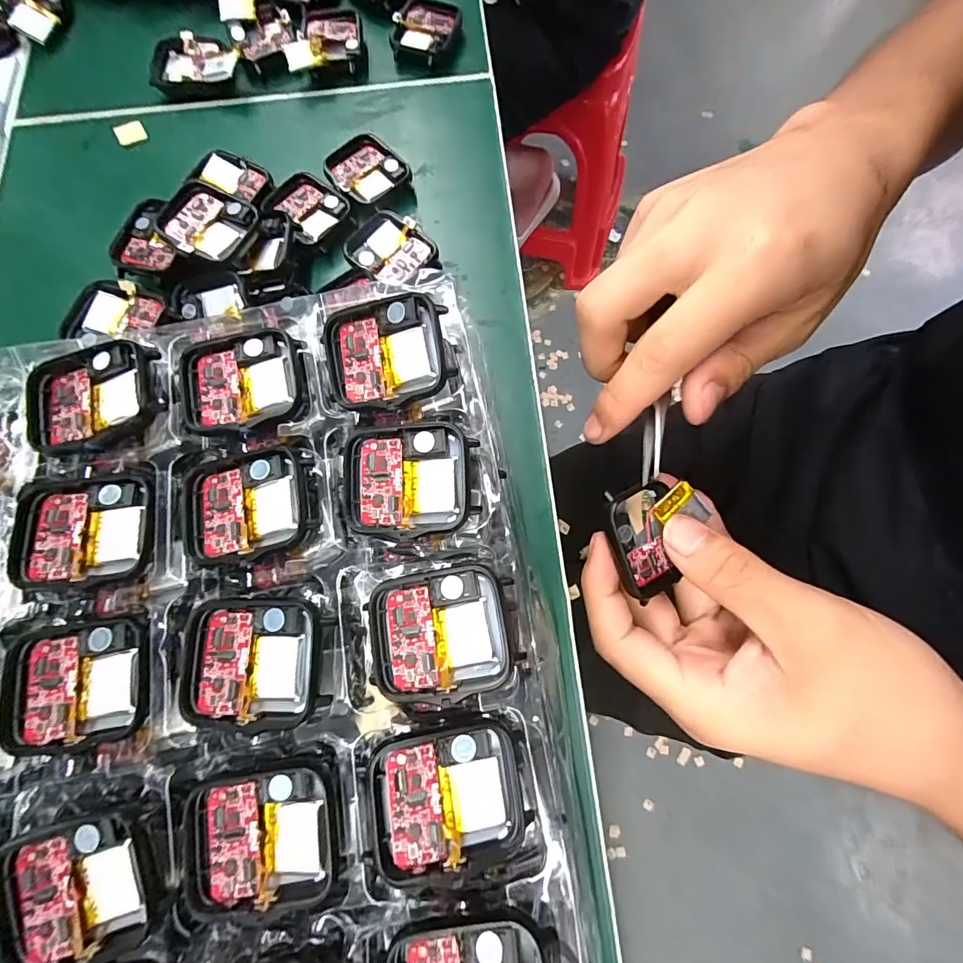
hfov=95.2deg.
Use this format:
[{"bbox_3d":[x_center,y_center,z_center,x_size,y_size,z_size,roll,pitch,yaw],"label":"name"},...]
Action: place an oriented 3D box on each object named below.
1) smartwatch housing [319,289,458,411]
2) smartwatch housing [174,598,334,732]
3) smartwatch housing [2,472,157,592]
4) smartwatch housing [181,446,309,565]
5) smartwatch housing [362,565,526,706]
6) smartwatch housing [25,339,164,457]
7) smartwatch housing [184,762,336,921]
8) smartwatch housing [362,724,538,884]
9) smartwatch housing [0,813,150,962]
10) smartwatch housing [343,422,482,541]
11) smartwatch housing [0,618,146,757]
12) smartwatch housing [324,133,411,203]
[{"bbox_3d":[-0.035,-0.046,0.158,0.044,0.015,0.036,-4,77,-1],"label":"smartwatch housing"},{"bbox_3d":[-0.072,0.056,0.137,0.046,0.007,0.037,0,77,0],"label":"smartwatch housing"},{"bbox_3d":[-0.139,0.017,0.152,0.044,0.008,0.037,-5,75,1],"label":"smartwatch housing"},{"bbox_3d":[-0.083,0.008,0.152,0.043,0.005,0.038,-8,77,-2],"label":"smartwatch housing"},{"bbox_3d":[-0.013,0.047,0.137,0.045,0.006,0.037,-11,77,-3],"label":"smartwatch housing"},{"bbox_3d":[-0.141,-0.029,0.160,0.045,0.008,0.039,-17,75,-3],"label":"smartwatch housing"},{"bbox_3d":[-0.065,0.104,0.130,0.043,0.005,0.037,-5,77,-1],"label":"smartwatch housing"},{"bbox_3d":[-0.010,0.092,0.130,0.044,0.010,0.036,-5,77,-1],"label":"smartwatch housing"},{"bbox_3d":[-0.117,0.115,0.124,0.044,0.008,0.036,-10,75,-1],"label":"smartwatch housing"},{"bbox_3d":[-0.025,0.000,0.148,0.044,0.007,0.037,-3,77,-1],"label":"smartwatch housing"},{"bbox_3d":[-0.131,0.065,0.141,0.045,0.007,0.037,-7,75,0],"label":"smartwatch housing"},{"bbox_3d":[-0.064,-0.172,0.247,0.038,0.012,0.040,-42,78,-9],"label":"smartwatch housing"}]

